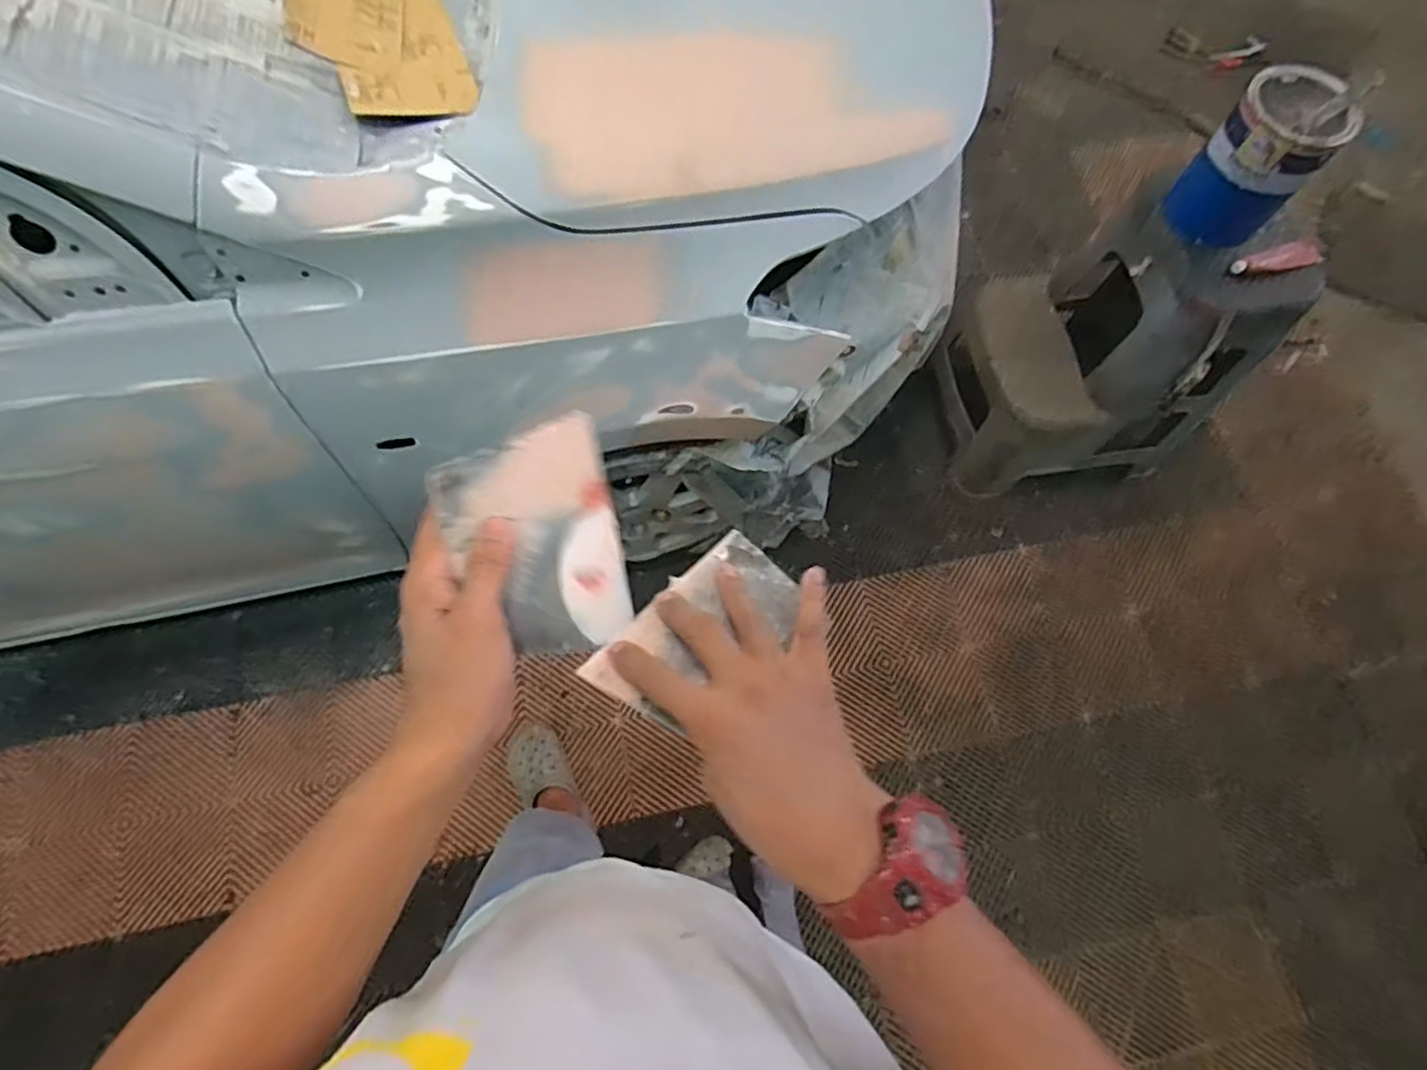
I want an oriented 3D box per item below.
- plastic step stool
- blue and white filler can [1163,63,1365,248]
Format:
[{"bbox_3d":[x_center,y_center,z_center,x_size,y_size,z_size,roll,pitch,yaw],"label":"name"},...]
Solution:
[{"bbox_3d":[0.824,-0.404,1.441,0.491,0.607,0.402,-6,71,-4],"label":"plastic step stool"},{"bbox_3d":[0.876,-0.604,1.094,0.156,0.214,0.169,1,71,-2],"label":"blue and white filler can"}]

